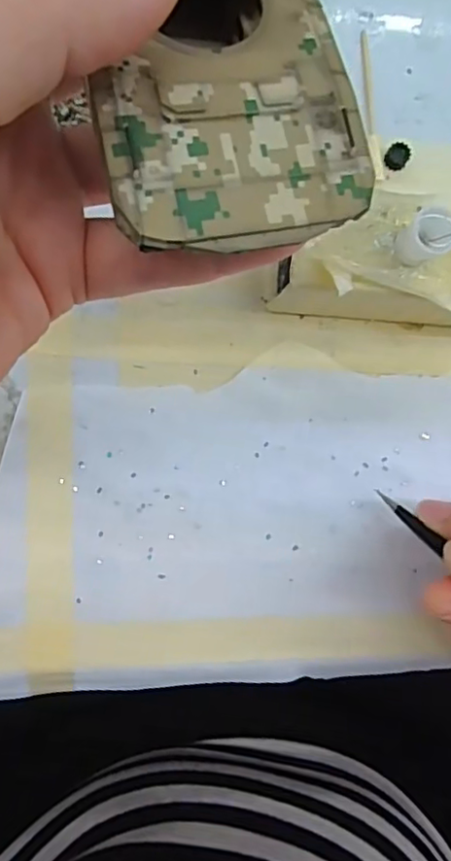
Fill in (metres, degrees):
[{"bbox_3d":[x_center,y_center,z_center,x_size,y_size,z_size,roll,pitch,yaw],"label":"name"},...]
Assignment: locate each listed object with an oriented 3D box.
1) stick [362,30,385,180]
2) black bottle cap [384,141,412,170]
[{"bbox_3d":[0.055,-0.123,0.226,0.005,0.004,0.058,-5,87,-6],"label":"stick"},{"bbox_3d":[0.064,-0.102,0.225,0.009,0.006,0.009,1,86,-7],"label":"black bottle cap"}]

